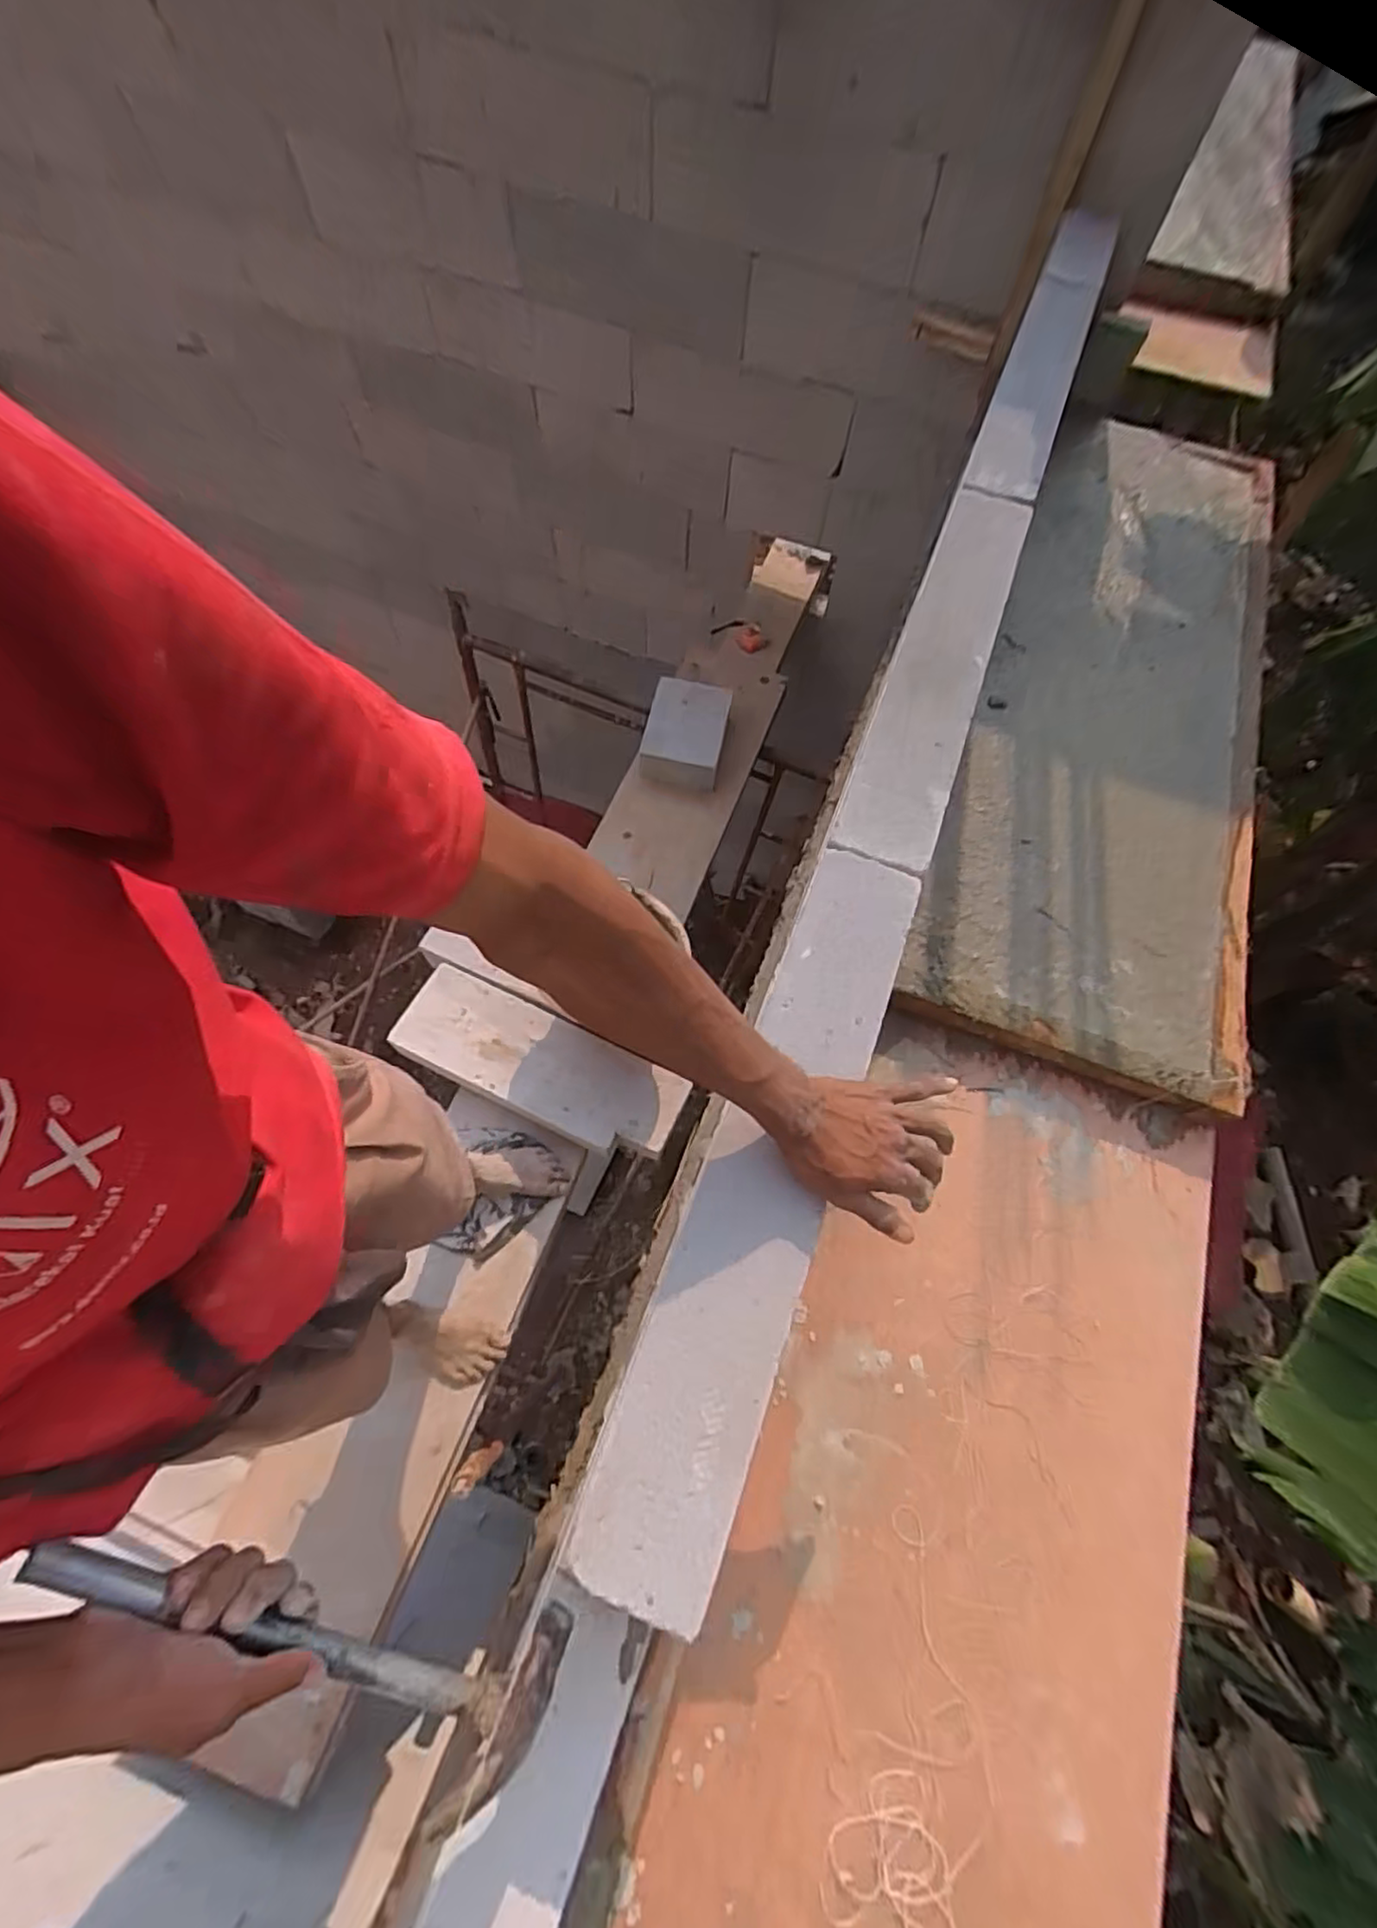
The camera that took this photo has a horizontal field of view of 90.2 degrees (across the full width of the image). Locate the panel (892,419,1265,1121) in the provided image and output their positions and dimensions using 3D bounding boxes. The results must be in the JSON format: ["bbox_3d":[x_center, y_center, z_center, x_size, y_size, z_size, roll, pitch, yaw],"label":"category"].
[{"bbox_3d":[0.768,-0.507,1.208,0.447,0.075,1.564,22,67,7],"label":"panel"}]

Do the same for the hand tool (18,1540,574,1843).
[{"bbox_3d":[-0.227,0.423,0.410,0.331,0.023,0.110,37,66,-21],"label":"hand tool"}]

